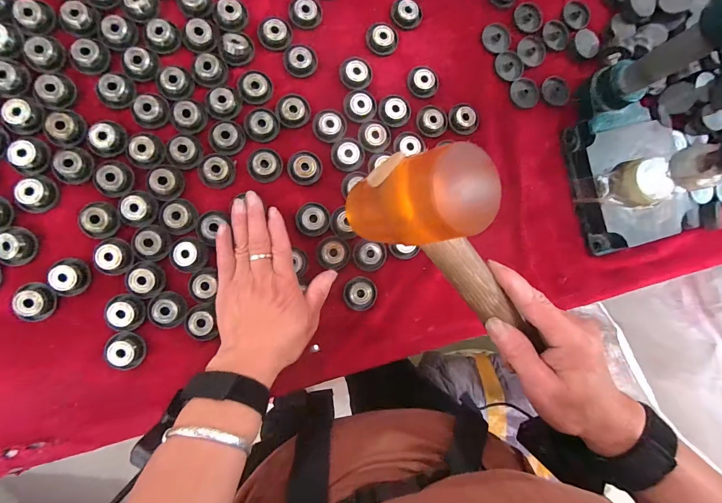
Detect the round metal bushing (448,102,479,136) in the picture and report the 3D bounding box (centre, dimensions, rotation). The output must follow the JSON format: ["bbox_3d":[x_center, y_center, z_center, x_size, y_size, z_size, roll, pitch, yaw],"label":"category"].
[{"bbox_3d":[0.111,-0.141,0.373,0.034,0.011,0.030,31,84,-8],"label":"round metal bushing"}]

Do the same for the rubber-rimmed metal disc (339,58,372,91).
[{"bbox_3d":[-0.005,-0.182,0.358,0.033,0.006,0.032,0,88,-10],"label":"rubber-rimmed metal disc"}]

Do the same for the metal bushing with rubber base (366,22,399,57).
[{"bbox_3d":[0.023,-0.222,0.363,0.033,0.009,0.030,24,85,-8],"label":"metal bushing with rubber base"}]

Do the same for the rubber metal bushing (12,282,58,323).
[{"bbox_3d":[-0.282,0.044,0.303,0.028,0.013,0.033,10,87,-9],"label":"rubber metal bushing"}]

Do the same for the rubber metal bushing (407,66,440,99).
[{"bbox_3d":[0.068,-0.185,0.382,0.034,0.009,0.031,44,82,-6],"label":"rubber metal bushing"}]

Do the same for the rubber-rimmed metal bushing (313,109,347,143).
[{"bbox_3d":[-0.031,-0.126,0.349,0.032,0.004,0.033,0,88,-10],"label":"rubber-rimmed metal bushing"}]

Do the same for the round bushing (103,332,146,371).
[{"bbox_3d":[-0.210,0.089,0.314,0.028,0.016,0.033,-22,92,-10],"label":"round bushing"}]

